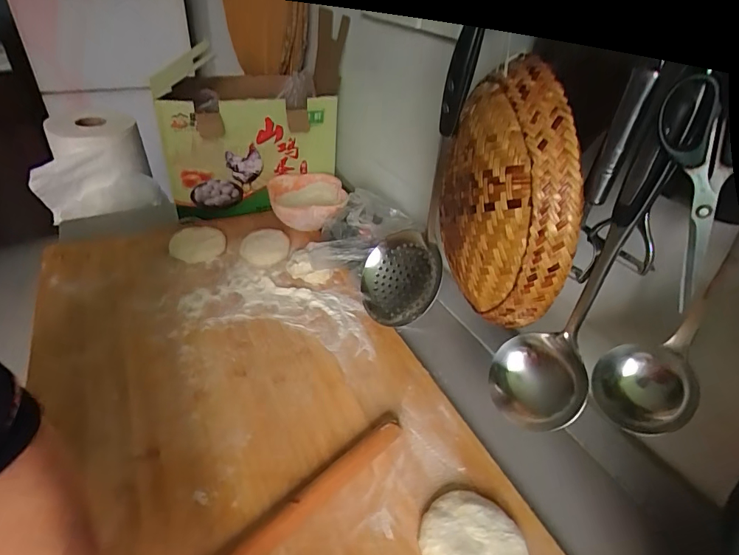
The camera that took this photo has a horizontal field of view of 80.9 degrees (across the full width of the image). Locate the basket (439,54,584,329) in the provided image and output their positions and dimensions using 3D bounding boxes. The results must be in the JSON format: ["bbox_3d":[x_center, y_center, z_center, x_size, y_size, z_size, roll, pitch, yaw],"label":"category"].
[{"bbox_3d":[0.127,-0.075,0.429,0.060,0.219,0.191,-2,38,-10],"label":"basket"}]

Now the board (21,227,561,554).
[{"bbox_3d":[-0.148,0.134,0.513,0.434,0.025,0.692,-15,43,-23],"label":"board"}]

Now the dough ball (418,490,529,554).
[{"bbox_3d":[0.095,0.246,0.397,0.095,0.020,0.087,4,37,-3],"label":"dough ball"}]

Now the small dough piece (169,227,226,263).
[{"bbox_3d":[-0.286,-0.056,0.721,0.087,0.021,0.072,-12,41,-22],"label":"small dough piece"}]

